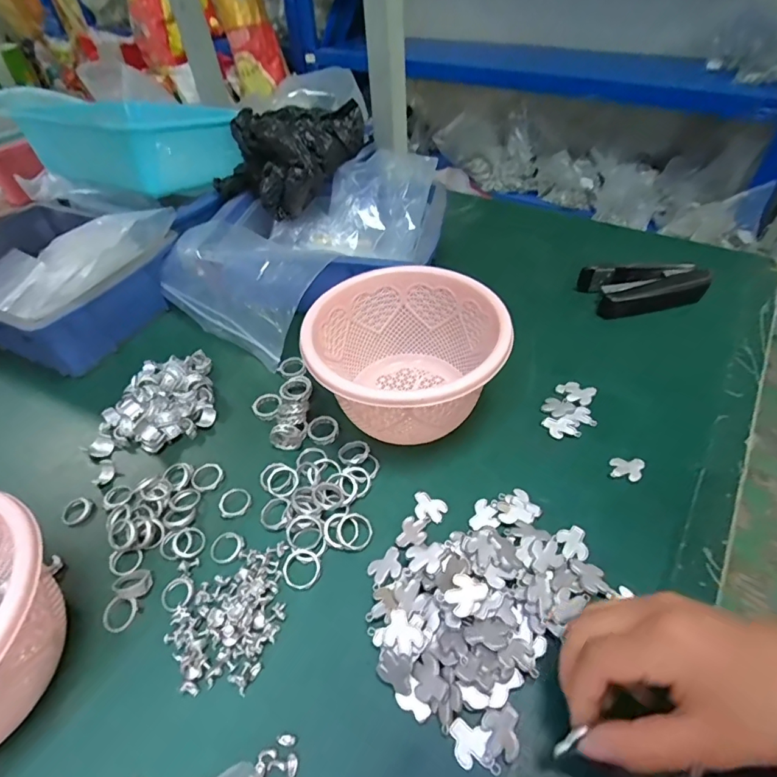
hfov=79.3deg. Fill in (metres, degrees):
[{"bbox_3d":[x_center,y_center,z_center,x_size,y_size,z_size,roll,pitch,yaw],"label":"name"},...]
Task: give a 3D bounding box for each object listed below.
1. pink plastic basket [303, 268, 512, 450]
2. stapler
[{"bbox_3d":[0.011,-0.019,0.368,0.141,0.091,0.132,-2,47,2],"label":"pink plastic basket"},{"bbox_3d":[0.261,-0.100,0.478,0.122,0.035,0.047,-3,47,1],"label":"stapler"}]

